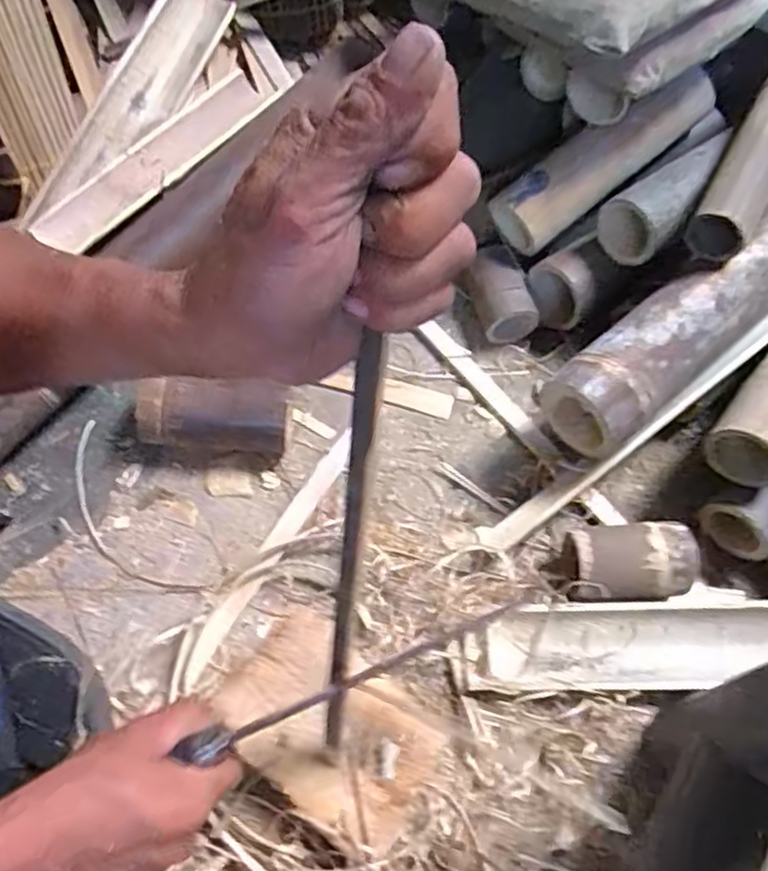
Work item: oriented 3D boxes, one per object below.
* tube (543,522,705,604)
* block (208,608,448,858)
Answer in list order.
[{"bbox_3d":[0.208,0.112,0.609,0.116,0.048,0.060,-1,61,-4],"label":"tube"},{"bbox_3d":[-0.042,0.227,0.545,0.164,0.035,0.112,40,66,18],"label":"block"}]

